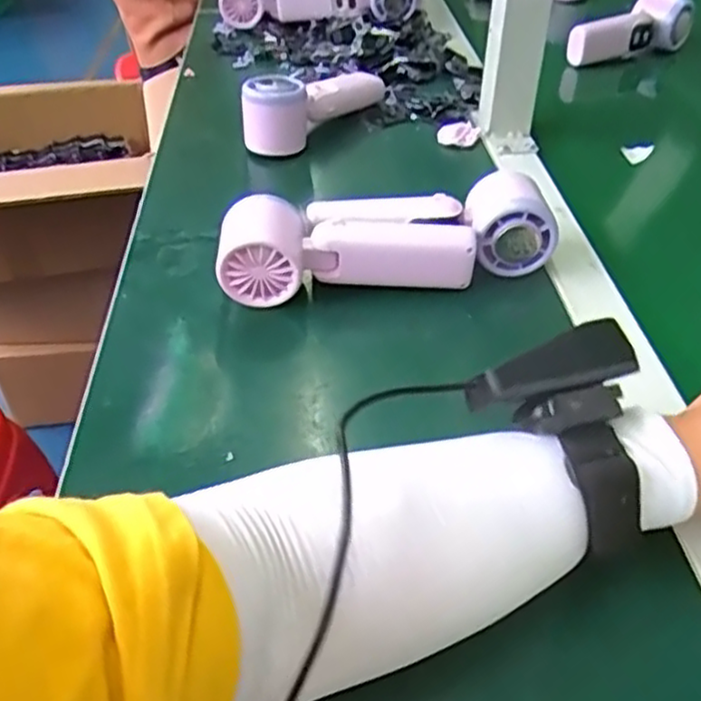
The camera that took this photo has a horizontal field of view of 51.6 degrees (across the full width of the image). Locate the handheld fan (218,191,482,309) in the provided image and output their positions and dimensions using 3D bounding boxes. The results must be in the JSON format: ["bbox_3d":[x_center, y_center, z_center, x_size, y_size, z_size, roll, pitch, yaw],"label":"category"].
[{"bbox_3d":[-0.004,-0.068,0.488,0.167,0.055,0.057,-5,40,-4],"label":"handheld fan"}]

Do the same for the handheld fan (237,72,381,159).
[{"bbox_3d":[-0.035,-0.233,0.667,0.046,0.054,0.162,25,47,29],"label":"handheld fan"}]

